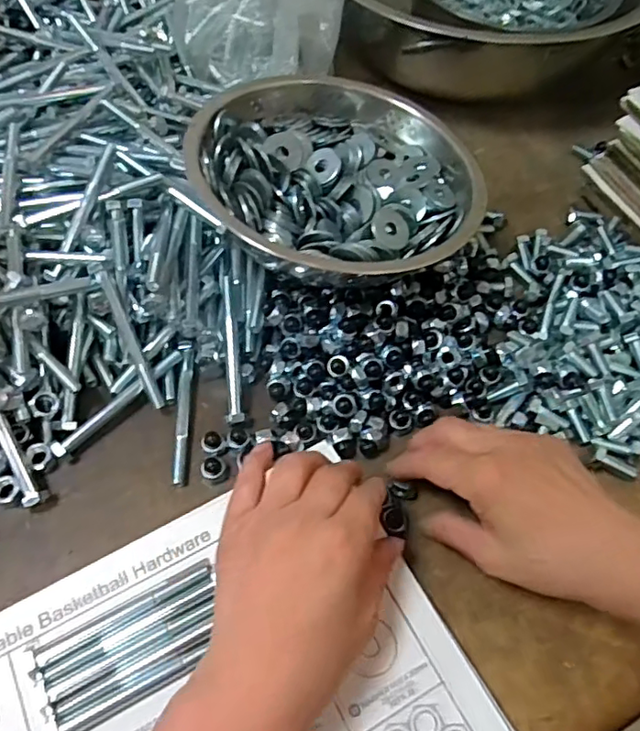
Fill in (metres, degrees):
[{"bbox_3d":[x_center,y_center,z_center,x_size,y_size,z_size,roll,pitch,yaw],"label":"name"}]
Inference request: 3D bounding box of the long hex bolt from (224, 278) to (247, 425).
[{"bbox_3d":[-0.062,-0.012,0.413,0.011,0.007,0.105,-5,80,-4],"label":"long hex bolt"}]

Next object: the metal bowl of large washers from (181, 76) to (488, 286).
[{"bbox_3d":[0.010,-0.136,0.437,0.193,0.085,0.184,1,60,-2],"label":"metal bowl of large washers"}]

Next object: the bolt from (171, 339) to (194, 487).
[{"bbox_3d":[-0.095,0.032,0.412,0.010,0.012,0.106,-2,60,-3],"label":"bolt"}]

